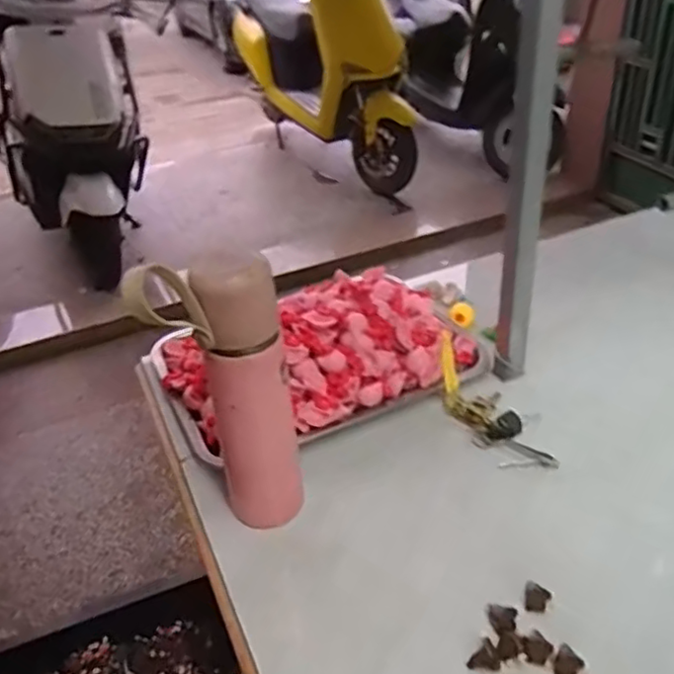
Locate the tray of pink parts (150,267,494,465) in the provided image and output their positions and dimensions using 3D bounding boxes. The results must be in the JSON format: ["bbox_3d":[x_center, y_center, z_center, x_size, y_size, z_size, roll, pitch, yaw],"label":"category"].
[{"bbox_3d":[-0.009,0.008,0.758,0.377,0.076,0.215,-17,36,-17],"label":"tray of pink parts"}]

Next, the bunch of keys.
[{"bbox_3d":[0.158,0.074,0.692,0.072,0.037,0.187,-23,56,-25],"label":"bunch of keys"}]

